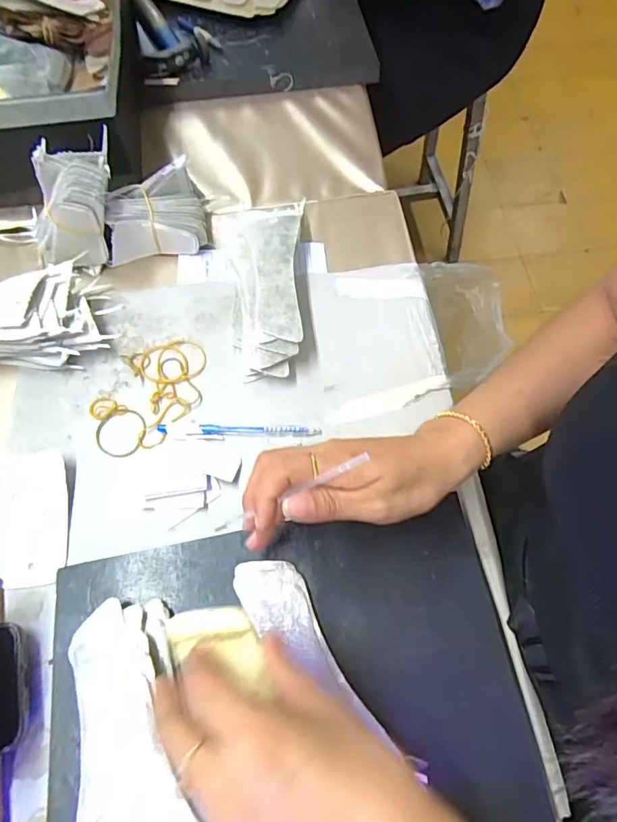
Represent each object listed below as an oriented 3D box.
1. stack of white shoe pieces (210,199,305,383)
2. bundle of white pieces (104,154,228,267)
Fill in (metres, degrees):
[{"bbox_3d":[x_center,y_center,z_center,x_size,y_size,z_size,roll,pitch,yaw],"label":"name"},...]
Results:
[{"bbox_3d":[-0.039,-0.130,0.484,0.091,0.042,0.210,-8,63,-4],"label":"stack of white shoe pieces"},{"bbox_3d":[-0.151,-0.201,0.509,0.107,0.060,0.075,-7,63,-3],"label":"bundle of white pieces"}]

